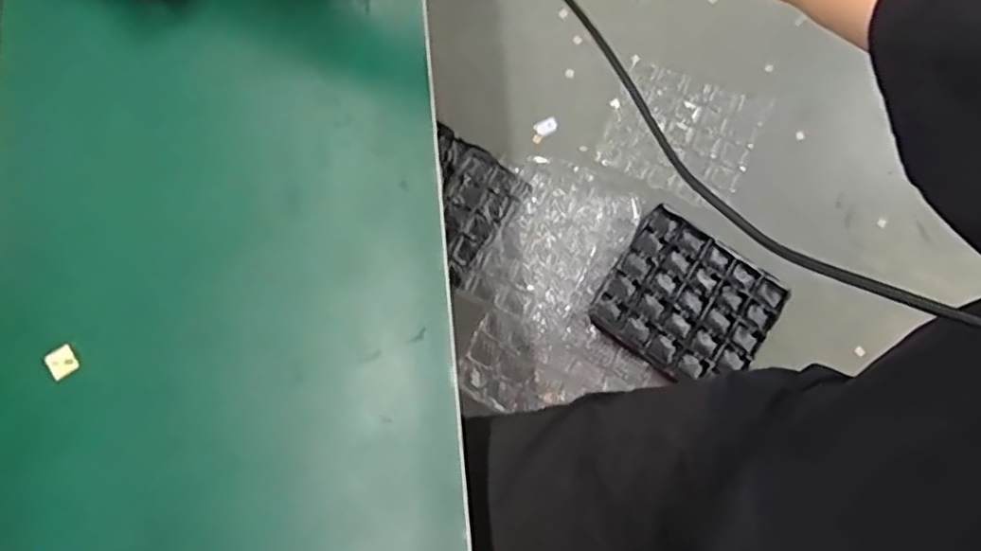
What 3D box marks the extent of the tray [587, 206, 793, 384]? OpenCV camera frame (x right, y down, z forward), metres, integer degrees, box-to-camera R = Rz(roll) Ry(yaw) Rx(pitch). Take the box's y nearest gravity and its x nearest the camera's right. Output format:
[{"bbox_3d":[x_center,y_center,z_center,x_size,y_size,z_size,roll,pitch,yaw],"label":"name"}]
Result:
[{"bbox_3d":[0.345,0.047,1.142,0.278,0.024,0.253,34,79,7],"label":"tray"}]

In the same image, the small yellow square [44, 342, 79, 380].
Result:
[{"bbox_3d":[-0.266,0.053,0.407,0.015,0.004,0.019,-38,80,-9],"label":"small yellow square"}]

